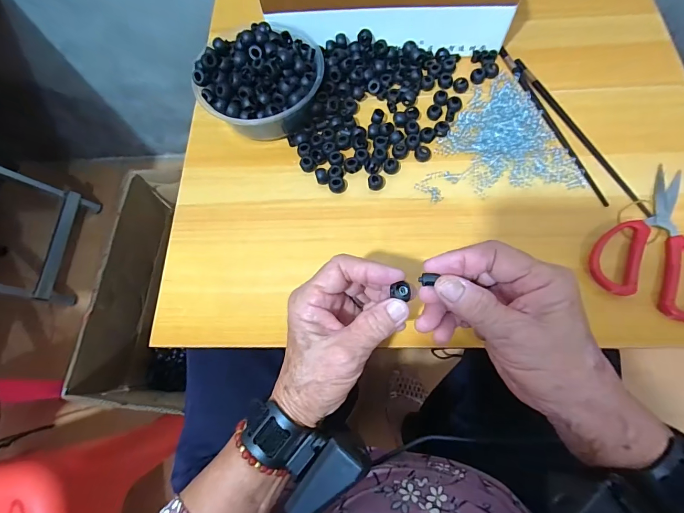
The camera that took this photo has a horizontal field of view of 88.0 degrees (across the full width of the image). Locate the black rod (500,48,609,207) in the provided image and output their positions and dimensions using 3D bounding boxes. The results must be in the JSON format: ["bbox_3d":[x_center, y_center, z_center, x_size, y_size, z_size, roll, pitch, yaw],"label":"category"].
[{"bbox_3d":[0.236,-0.156,0.402,0.011,0.004,0.227,-18,72,-3],"label":"black rod"}]

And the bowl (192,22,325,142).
[{"bbox_3d":[-0.088,-0.197,0.404,0.143,0.065,0.125,-28,73,-7],"label":"bowl"}]

